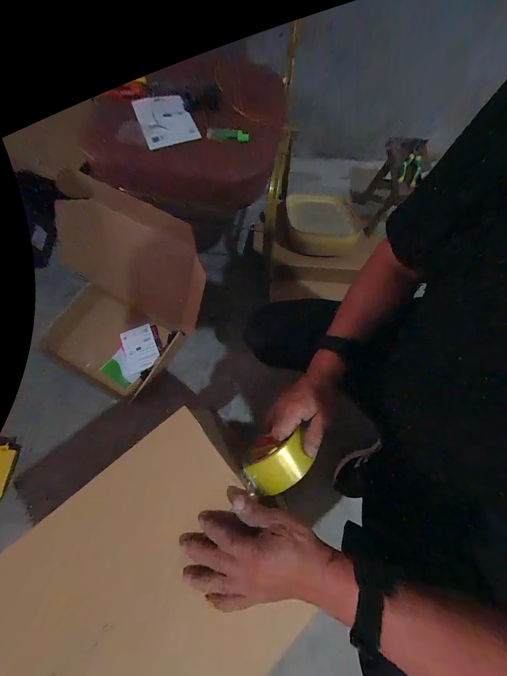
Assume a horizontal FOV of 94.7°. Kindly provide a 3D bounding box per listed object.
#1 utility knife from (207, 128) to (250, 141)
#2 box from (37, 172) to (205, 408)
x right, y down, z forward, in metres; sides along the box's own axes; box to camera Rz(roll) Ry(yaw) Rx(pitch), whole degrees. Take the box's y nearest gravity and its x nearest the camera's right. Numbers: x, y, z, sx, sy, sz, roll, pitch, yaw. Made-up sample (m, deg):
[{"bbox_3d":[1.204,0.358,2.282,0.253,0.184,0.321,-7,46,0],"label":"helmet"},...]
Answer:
[{"bbox_3d":[-0.048,-0.391,0.448,0.101,0.020,0.016,25,73,22],"label":"utility knife"},{"bbox_3d":[-0.410,-0.119,0.659,0.349,0.361,0.503,27,74,8],"label":"box"}]

